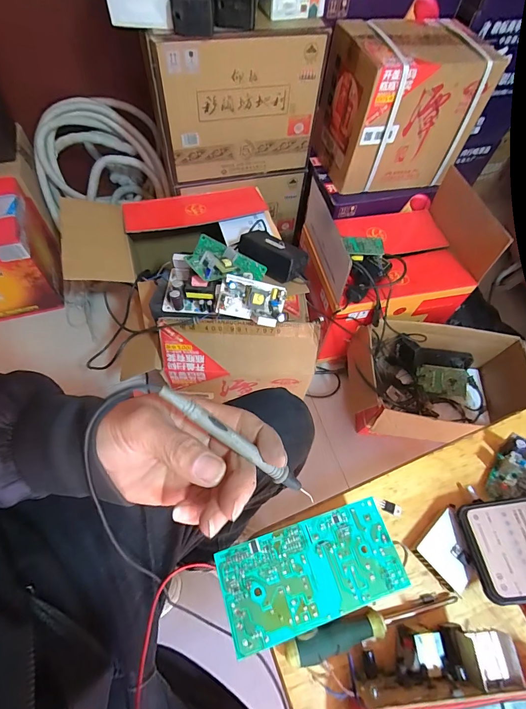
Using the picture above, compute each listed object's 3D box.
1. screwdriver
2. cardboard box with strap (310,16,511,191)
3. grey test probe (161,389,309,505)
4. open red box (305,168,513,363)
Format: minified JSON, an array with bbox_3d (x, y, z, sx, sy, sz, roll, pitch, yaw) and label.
[{"bbox_3d":[0.094,0.229,0.294,0.153,0.018,0.025,-10,62,-9],"label":"screwdriver"},{"bbox_3d":[0.337,-0.615,0.887,0.322,0.289,0.231,-8,62,-8],"label":"cardboard box with strap"},{"bbox_3d":[-0.010,0.065,0.235,0.143,0.007,0.010,43,60,-25],"label":"grey test probe"},{"bbox_3d":[0.328,-0.225,0.972,0.457,0.368,0.324,-6,62,-8],"label":"open red box"}]

